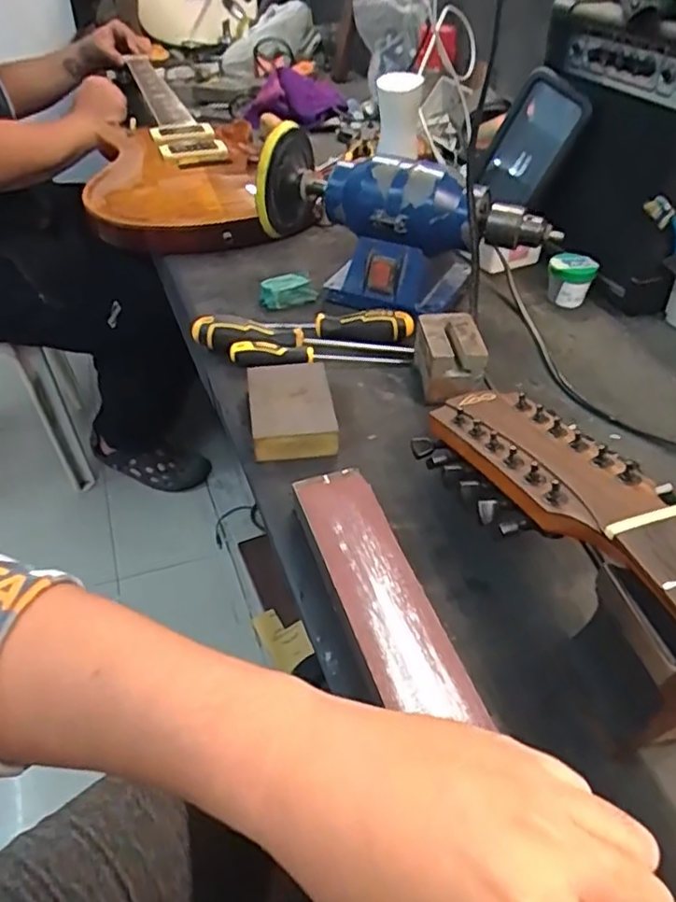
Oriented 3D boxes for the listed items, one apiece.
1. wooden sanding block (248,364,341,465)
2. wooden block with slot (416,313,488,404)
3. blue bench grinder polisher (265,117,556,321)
[{"bbox_3d":[-0.040,-0.036,0.552,0.068,0.030,0.104,-6,42,-7],"label":"wooden sanding block"},{"bbox_3d":[0.101,-0.083,0.586,0.054,0.055,0.093,-2,42,-3],"label":"wooden block with slot"},{"bbox_3d":[0.067,-0.244,0.692,0.312,0.138,0.131,17,44,18],"label":"blue bench grinder polisher"}]

